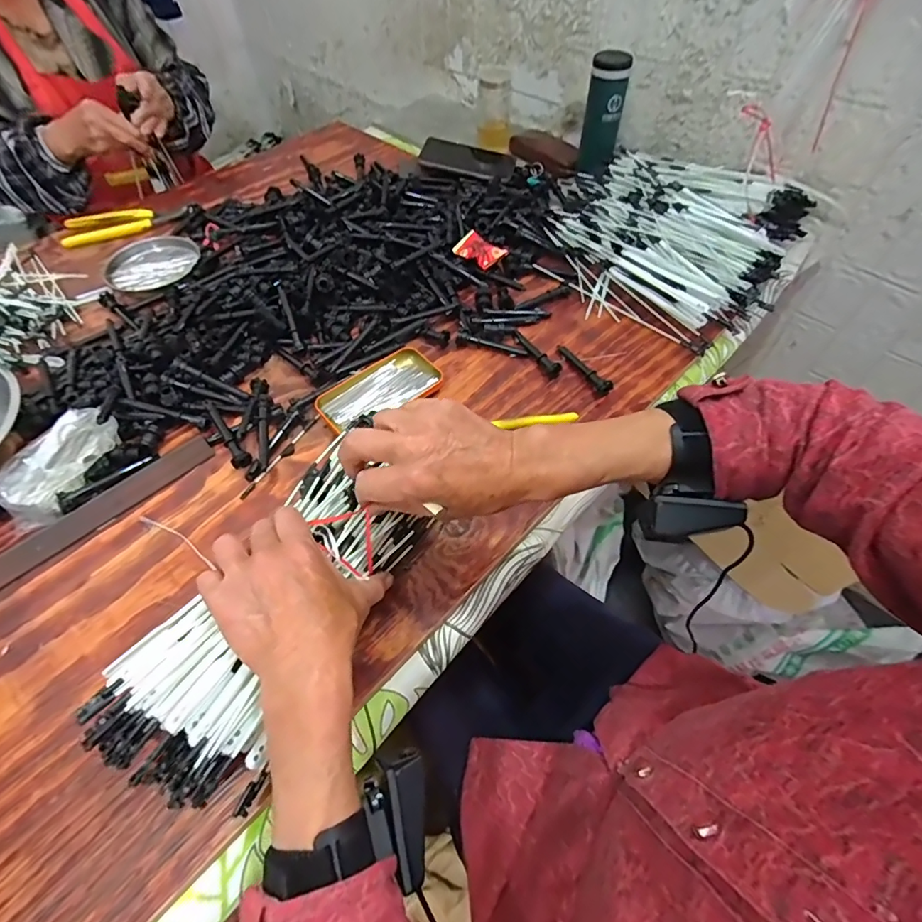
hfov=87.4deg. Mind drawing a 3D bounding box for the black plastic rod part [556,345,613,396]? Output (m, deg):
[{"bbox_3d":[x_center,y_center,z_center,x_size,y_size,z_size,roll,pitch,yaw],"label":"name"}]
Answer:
[{"bbox_3d":[0.151,-0.117,0.591,0.017,0.021,0.092,-24,59,-15],"label":"black plastic rod part"}]

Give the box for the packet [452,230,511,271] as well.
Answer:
[{"bbox_3d":[0.026,-0.305,0.697,0.073,0.015,0.047,38,83,18],"label":"packet"}]

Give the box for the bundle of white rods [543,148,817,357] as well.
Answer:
[{"bbox_3d":[0.306,-0.343,0.708,0.341,0.057,0.391,26,60,18],"label":"bundle of white rods"}]

